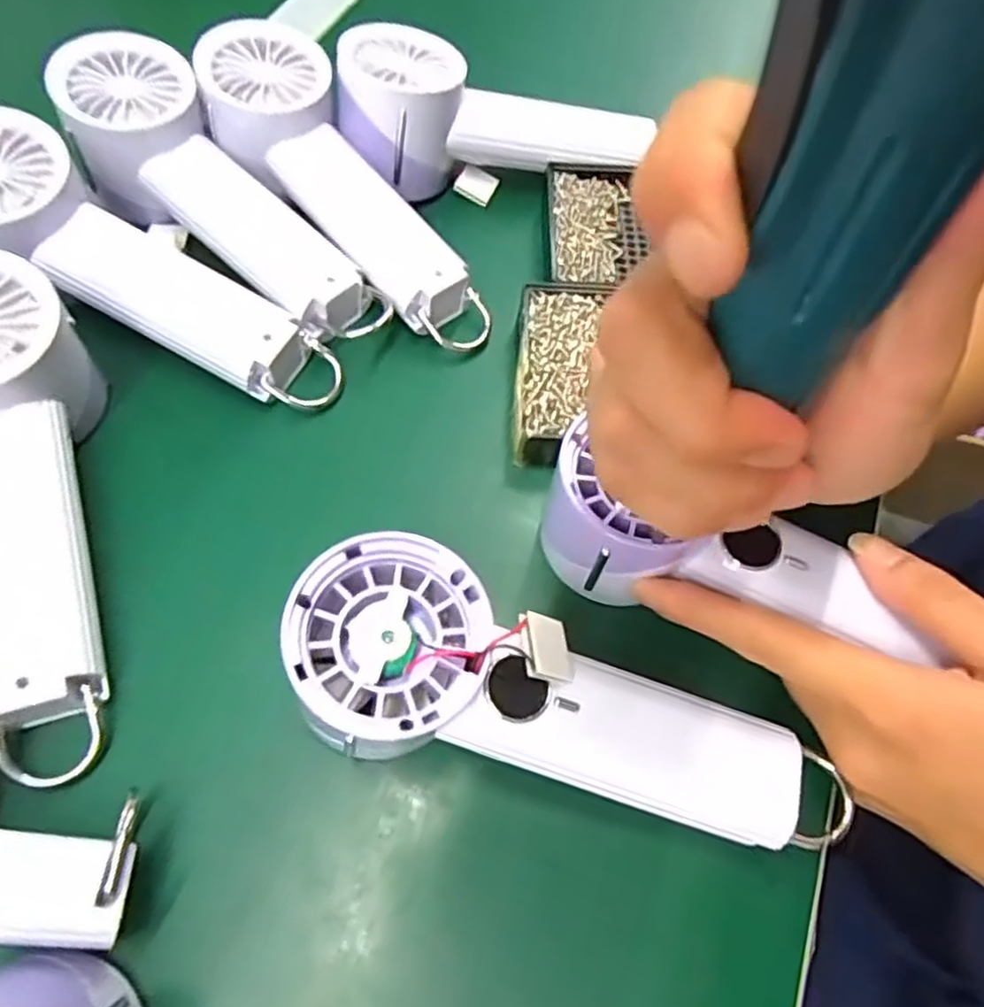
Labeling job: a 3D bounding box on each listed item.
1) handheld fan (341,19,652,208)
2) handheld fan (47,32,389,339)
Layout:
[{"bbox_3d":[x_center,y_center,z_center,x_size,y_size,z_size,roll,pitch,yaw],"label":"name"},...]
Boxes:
[{"bbox_3d":[0.000,-0.206,0.380,0.165,0.055,0.057,1,61,-18],"label":"handheld fan"},{"bbox_3d":[-0.130,-0.143,0.340,0.188,0.049,0.059,41,66,1],"label":"handheld fan"}]

